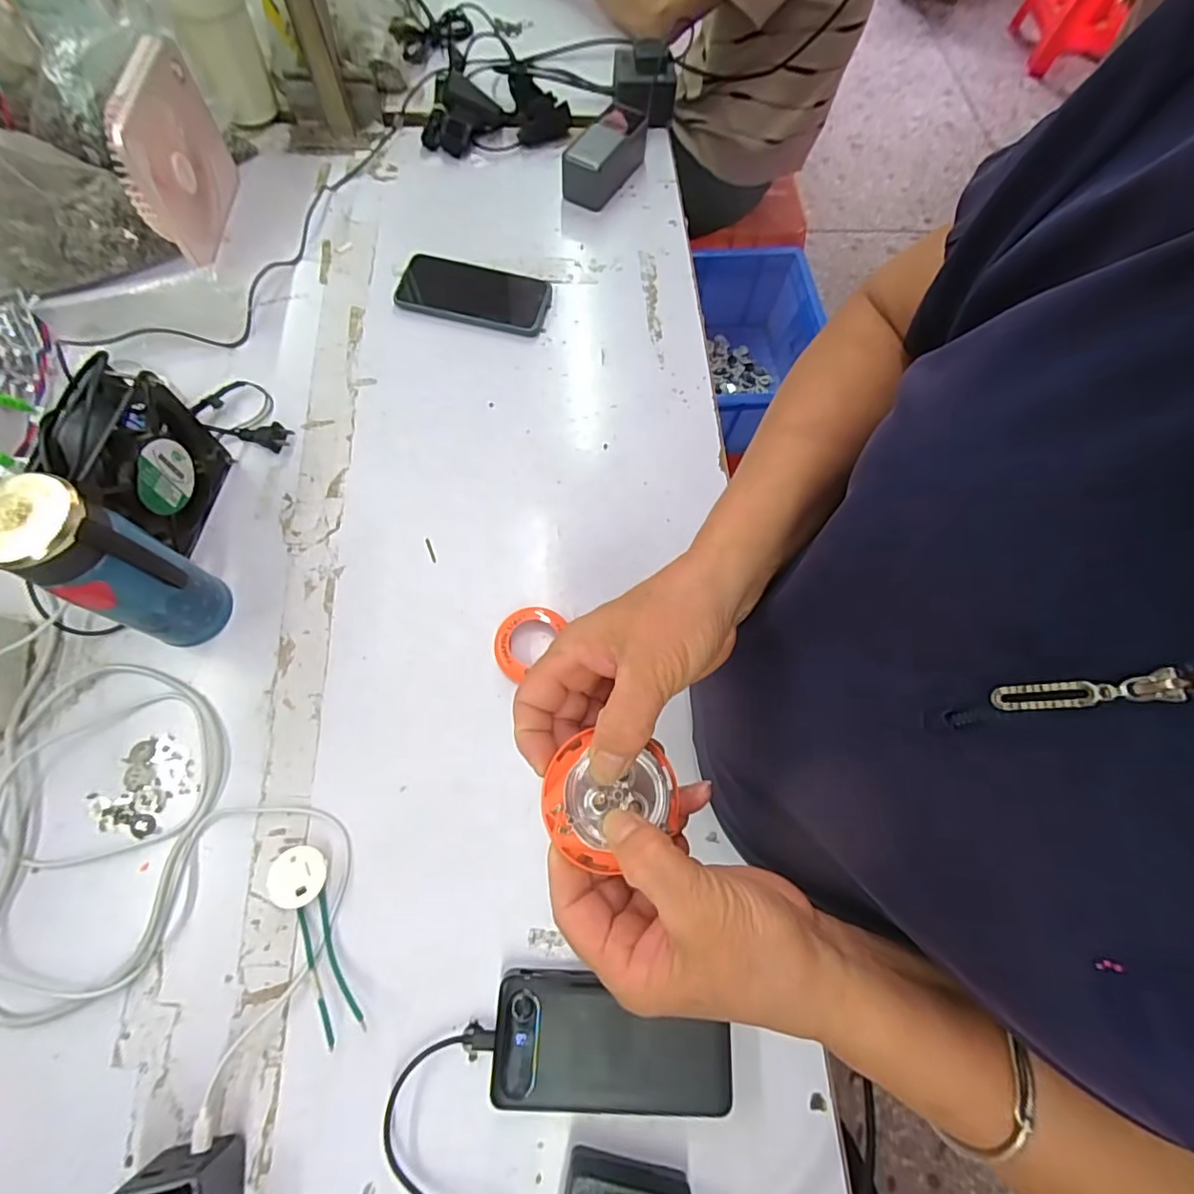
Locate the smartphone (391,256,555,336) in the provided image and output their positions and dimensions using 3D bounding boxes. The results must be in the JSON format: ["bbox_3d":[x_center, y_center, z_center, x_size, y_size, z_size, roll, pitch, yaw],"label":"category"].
[{"bbox_3d":[-0.134,-0.331,0.607,0.160,0.014,0.080,11,70,1],"label":"smartphone"}]

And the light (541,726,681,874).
[{"bbox_3d":[0.007,0.095,0.258,0.063,0.023,0.056,10,70,1],"label":"light"}]

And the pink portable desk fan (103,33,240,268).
[{"bbox_3d":[-0.429,-0.451,0.567,0.034,0.135,0.164,-1,70,-3],"label":"pink portable desk fan"}]

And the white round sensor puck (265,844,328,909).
[{"bbox_3d":[-0.213,0.200,0.400,0.037,0.020,0.038,1,70,-2],"label":"white round sensor puck"}]

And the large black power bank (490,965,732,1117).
[{"bbox_3d":[0.009,0.298,0.375,0.152,0.027,0.074,4,70,-1],"label":"large black power bank"}]

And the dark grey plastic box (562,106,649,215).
[{"bbox_3d":[0.013,-0.535,0.664,0.060,0.050,0.153,24,71,6],"label":"dark grey plastic box"}]

